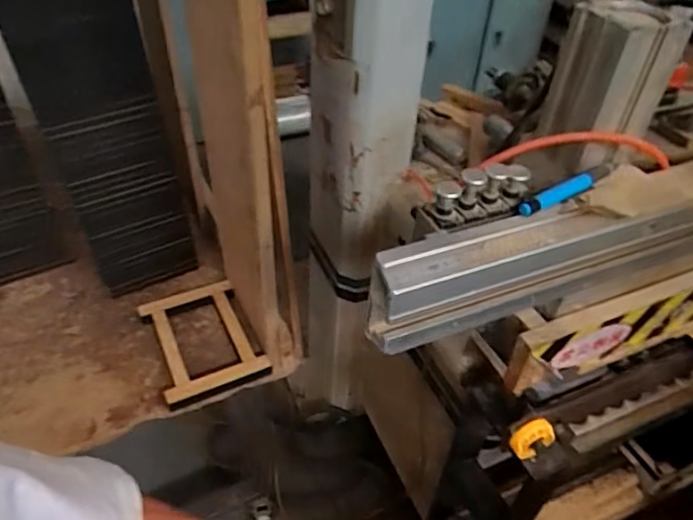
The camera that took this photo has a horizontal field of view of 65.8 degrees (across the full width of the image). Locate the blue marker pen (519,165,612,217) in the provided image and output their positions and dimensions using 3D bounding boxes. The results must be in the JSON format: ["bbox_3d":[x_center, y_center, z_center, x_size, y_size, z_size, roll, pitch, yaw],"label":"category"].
[{"bbox_3d":[0.182,-0.059,0.432,0.112,0.012,0.012,-24,49,-26],"label":"blue marker pen"}]

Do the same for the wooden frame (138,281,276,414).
[{"bbox_3d":[-0.275,0.150,1.017,0.183,0.042,0.262,-18,46,-21],"label":"wooden frame"}]

